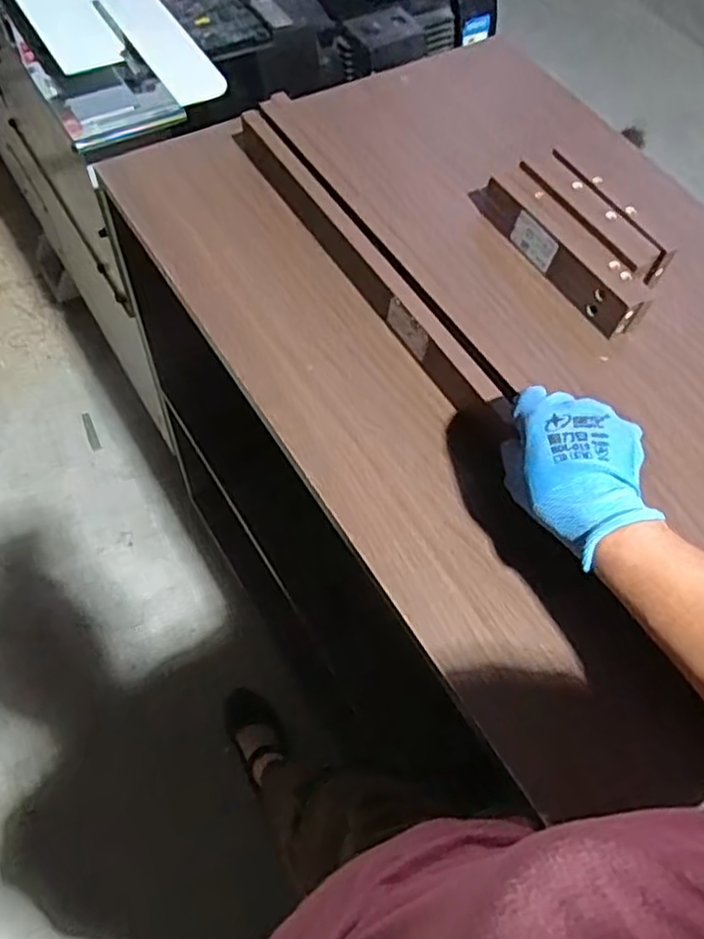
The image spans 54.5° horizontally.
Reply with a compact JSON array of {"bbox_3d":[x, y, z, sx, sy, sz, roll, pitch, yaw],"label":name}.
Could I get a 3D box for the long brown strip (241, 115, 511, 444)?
[{"bbox_3d":[0.012,-0.207,0.694,0.034,0.055,0.469,-28,66,-18],"label":"long brown strip"}]

